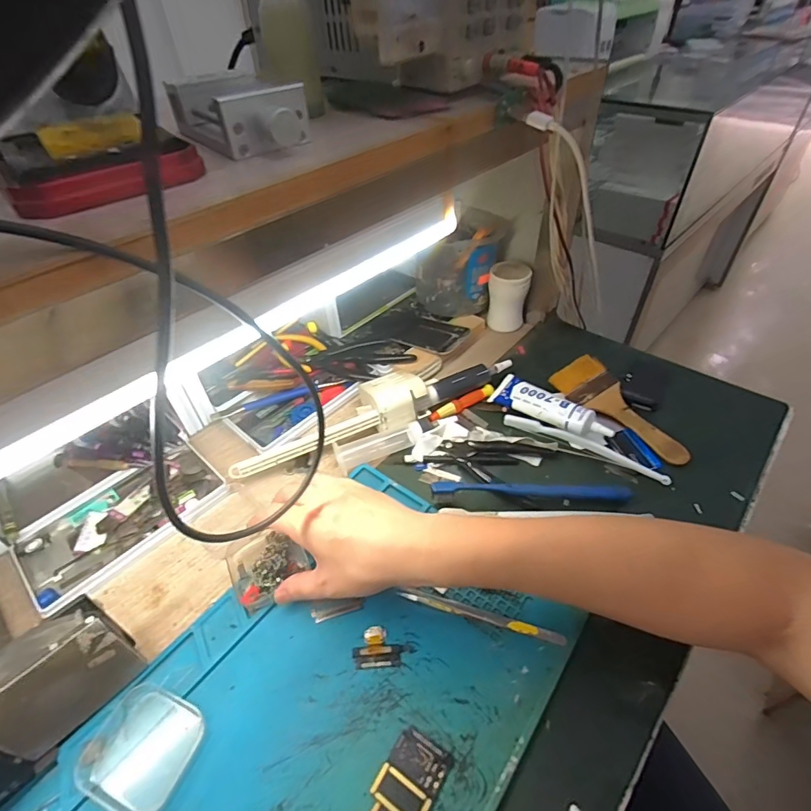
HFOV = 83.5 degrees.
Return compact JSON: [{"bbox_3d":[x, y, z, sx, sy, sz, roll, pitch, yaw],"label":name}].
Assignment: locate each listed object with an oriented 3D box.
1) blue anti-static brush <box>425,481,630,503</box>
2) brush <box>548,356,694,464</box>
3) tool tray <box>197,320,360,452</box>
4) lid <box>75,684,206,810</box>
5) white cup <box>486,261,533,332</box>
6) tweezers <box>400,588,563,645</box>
[{"bbox_3d":[0.117,0.085,0.431,0.181,0.022,0.017,0,44,4],"label":"blue anti-static brush"},{"bbox_3d":[0.239,0.001,0.500,0.061,0.023,0.158,-22,47,-18],"label":"brush"},{"bbox_3d":[-0.152,-0.039,0.570,0.161,0.041,0.177,33,54,32],"label":"tool tray"},{"bbox_3d":[-0.179,0.231,0.307,0.069,0.012,0.063,12,46,16],"label":"lid"},{"bbox_3d":[0.141,-0.145,0.623,0.052,0.085,0.046,6,45,10],"label":"white cup"},{"bbox_3d":[0.059,0.165,0.359,0.129,0.006,0.009,11,46,15],"label":"tweezers"}]

